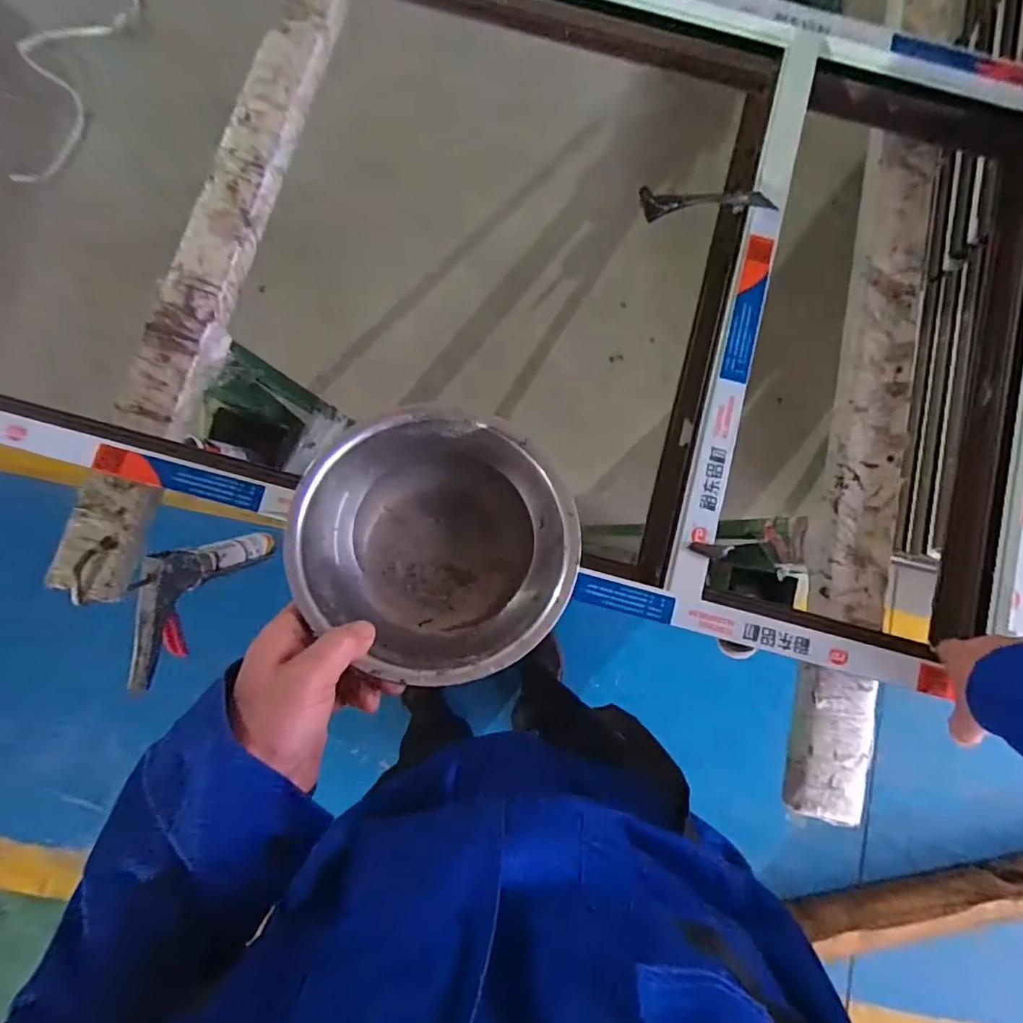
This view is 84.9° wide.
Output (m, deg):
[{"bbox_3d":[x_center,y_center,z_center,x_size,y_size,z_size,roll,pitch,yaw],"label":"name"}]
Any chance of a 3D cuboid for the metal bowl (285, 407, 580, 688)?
[{"bbox_3d":[-0.055,0.024,0.417,0.184,0.087,0.188,0,82,-3],"label":"metal bowl"}]

